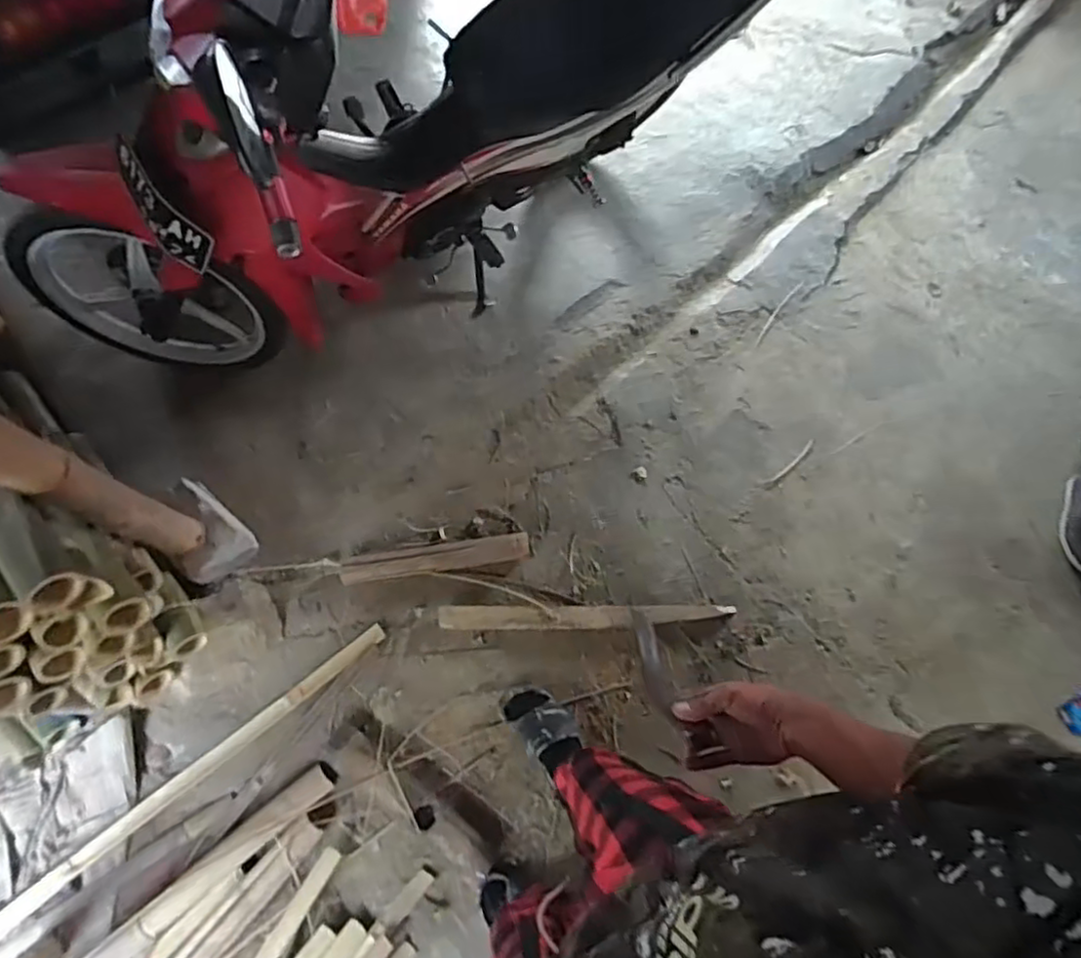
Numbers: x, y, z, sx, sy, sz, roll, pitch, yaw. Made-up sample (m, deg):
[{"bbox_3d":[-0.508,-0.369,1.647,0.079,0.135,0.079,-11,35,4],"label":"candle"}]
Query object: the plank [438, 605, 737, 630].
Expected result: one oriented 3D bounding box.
[{"bbox_3d":[0.109,0.320,1.537,0.674,0.029,0.053,0,68,-2],"label":"plank"}]

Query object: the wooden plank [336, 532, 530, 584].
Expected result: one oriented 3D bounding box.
[{"bbox_3d":[-0.245,0.188,1.561,0.440,0.034,0.068,-8,68,-5],"label":"wooden plank"}]

